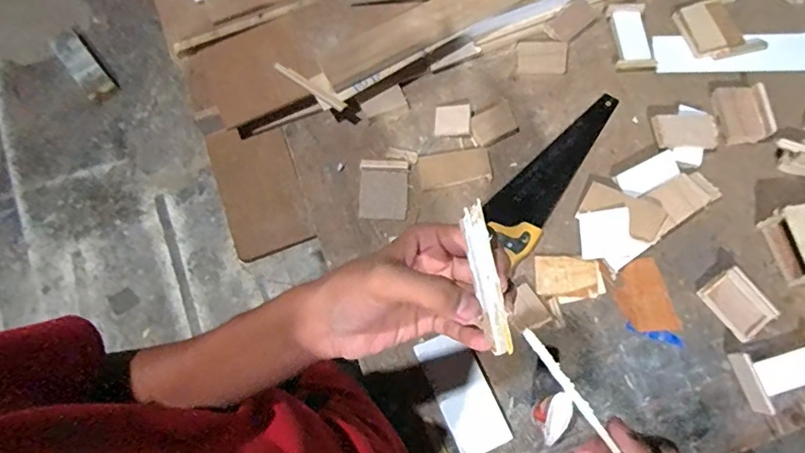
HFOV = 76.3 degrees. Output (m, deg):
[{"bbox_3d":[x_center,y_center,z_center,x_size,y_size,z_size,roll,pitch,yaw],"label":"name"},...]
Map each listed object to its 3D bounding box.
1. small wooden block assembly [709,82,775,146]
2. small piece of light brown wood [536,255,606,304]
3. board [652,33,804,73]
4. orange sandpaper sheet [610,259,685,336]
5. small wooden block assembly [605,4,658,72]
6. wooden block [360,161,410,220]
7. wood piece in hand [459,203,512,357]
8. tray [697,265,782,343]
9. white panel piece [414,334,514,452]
[{"bbox_3d":[0.546,-0.179,0.823,0.074,0.034,0.097,-6,73,2],"label":"small wooden block assembly"},{"bbox_3d":[0.254,0.080,0.780,0.099,0.012,0.068,2,73,4],"label":"small piece of light brown wood"},{"bbox_3d":[0.597,-0.295,0.864,0.334,0.014,0.069,0,73,4],"label":"board"},{"bbox_3d":[0.361,0.107,0.767,0.075,0.011,0.107,-15,73,-1],"label":"orange sandpaper sheet"},{"bbox_3d":[0.392,-0.326,0.879,0.065,0.018,0.129,-3,73,3],"label":"small wooden block assembly"},{"bbox_3d":[-0.030,-0.060,0.840,0.078,0.012,0.095,2,73,4],"label":"wooden block"},{"bbox_3d":[0.050,0.031,0.303,0.016,0.008,0.087,-11,84,-2],"label":"wood piece in hand"},{"bbox_3d":[0.486,0.110,0.740,0.068,0.028,0.088,-34,74,-7],"label":"tray"},{"bbox_3d":[0.085,0.234,0.718,0.074,0.004,0.163,-26,76,4],"label":"white panel piece"}]

